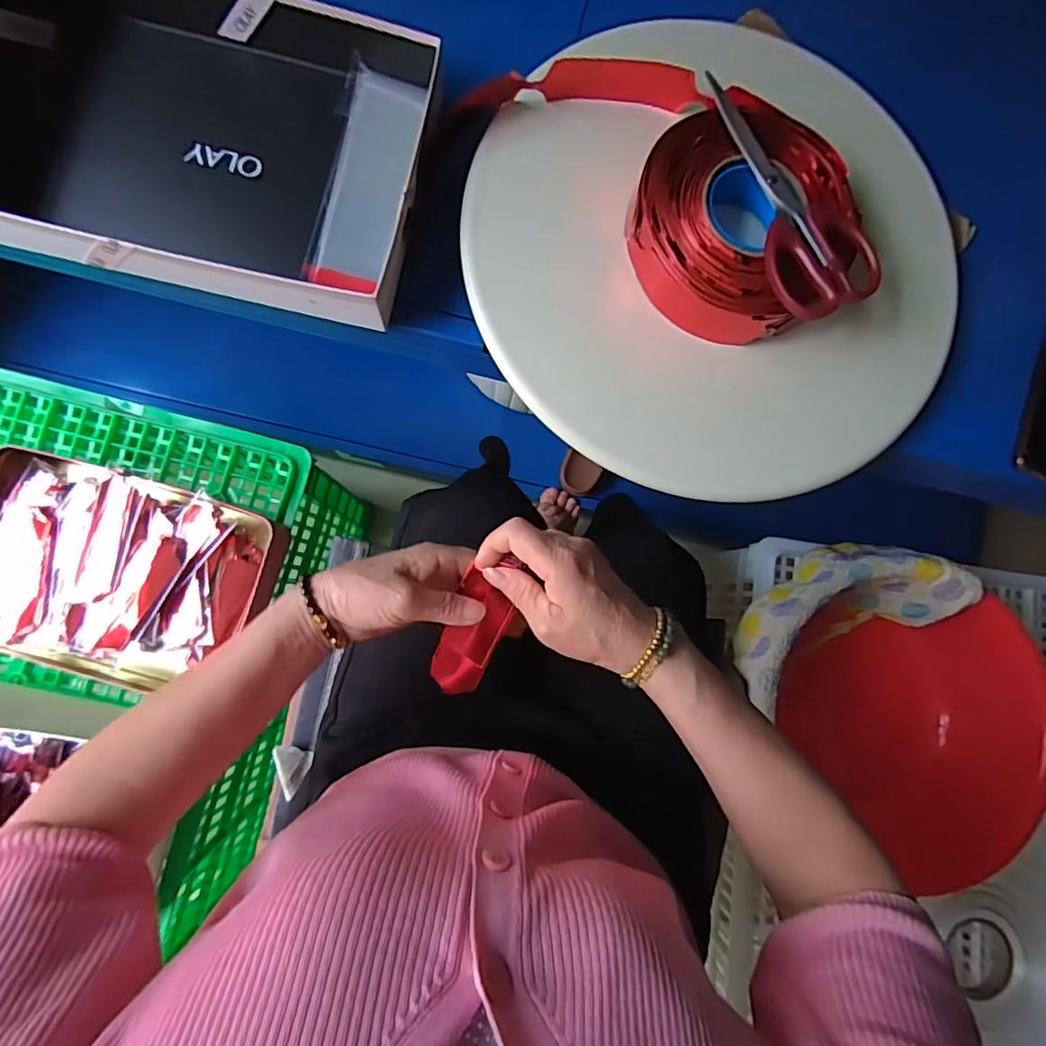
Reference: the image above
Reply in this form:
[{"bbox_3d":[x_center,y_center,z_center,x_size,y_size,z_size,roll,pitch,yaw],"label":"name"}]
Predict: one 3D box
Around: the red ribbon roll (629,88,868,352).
[{"bbox_3d":[0.166,-0.233,0.416,0.161,0.050,0.179,34,81,0],"label":"red ribbon roll"}]

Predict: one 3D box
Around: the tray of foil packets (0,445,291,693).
[{"bbox_3d":[-0.433,0.056,0.579,0.314,0.063,0.211,16,81,-3],"label":"tray of foil packets"}]

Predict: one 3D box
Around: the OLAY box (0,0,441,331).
[{"bbox_3d":[-0.232,-0.294,0.415,0.310,0.067,0.237,10,82,-4],"label":"OLAY box"}]

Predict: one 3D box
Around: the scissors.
[{"bbox_3d":[0.201,-0.248,0.397,0.079,0.015,0.198,-14,84,-7],"label":"scissors"}]

